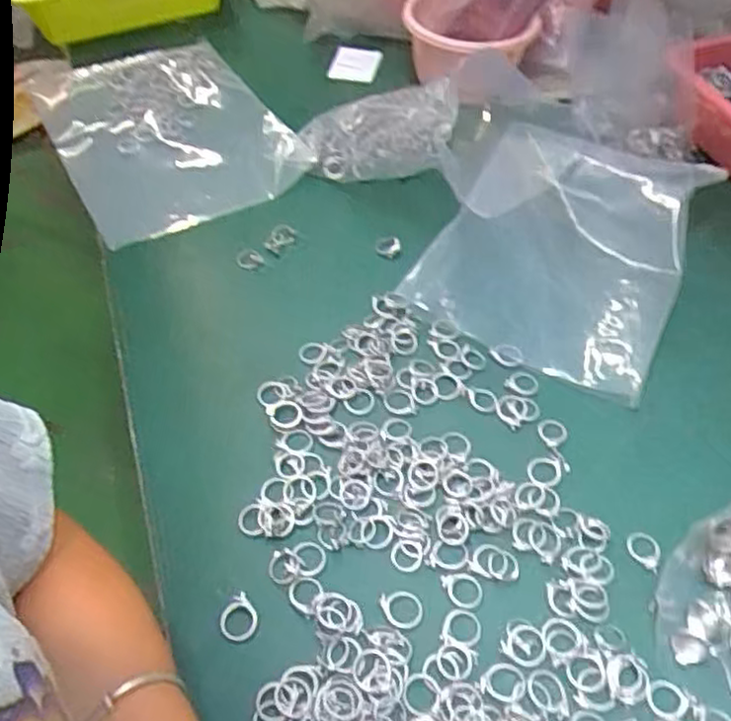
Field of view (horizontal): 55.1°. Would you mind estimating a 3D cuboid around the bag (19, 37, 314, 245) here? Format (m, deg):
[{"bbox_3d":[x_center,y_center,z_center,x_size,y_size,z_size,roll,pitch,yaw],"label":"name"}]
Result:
[{"bbox_3d":[-0.230,-0.263,0.802,0.228,0.035,0.343,-24,55,-21],"label":"bag"}]

